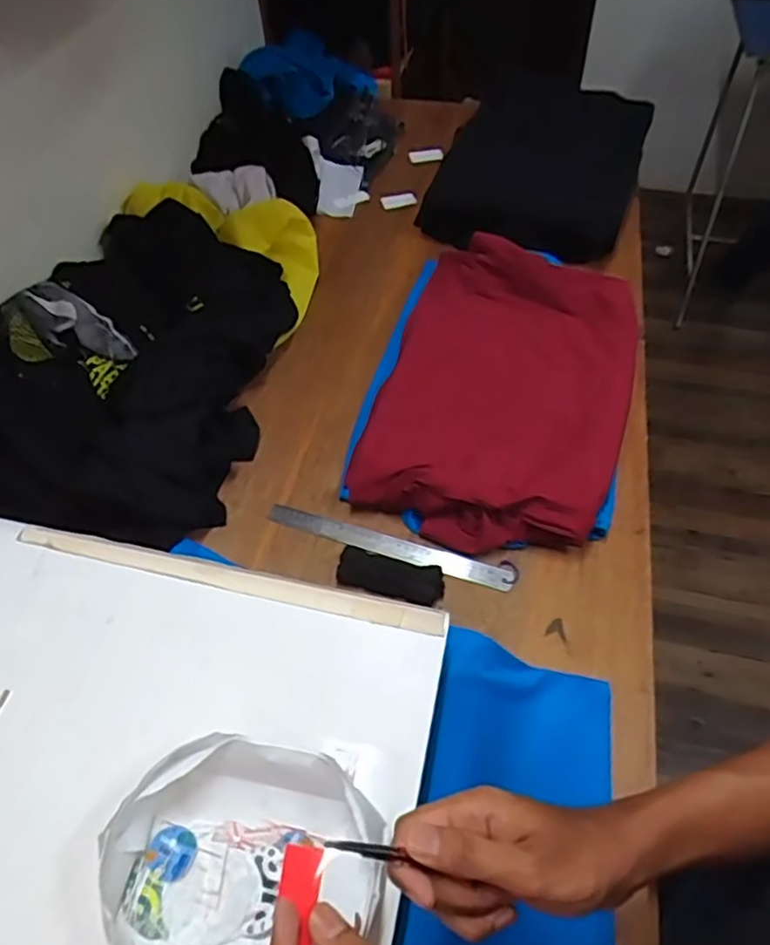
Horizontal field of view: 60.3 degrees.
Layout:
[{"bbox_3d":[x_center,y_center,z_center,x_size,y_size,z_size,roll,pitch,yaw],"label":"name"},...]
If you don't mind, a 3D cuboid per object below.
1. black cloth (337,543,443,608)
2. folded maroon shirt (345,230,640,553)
[{"bbox_3d":[0.007,0.125,0.806,0.125,0.024,0.056,15,54,14],"label":"black cloth"},{"bbox_3d":[0.171,-0.131,0.962,0.351,0.063,0.530,13,54,12],"label":"folded maroon shirt"}]

